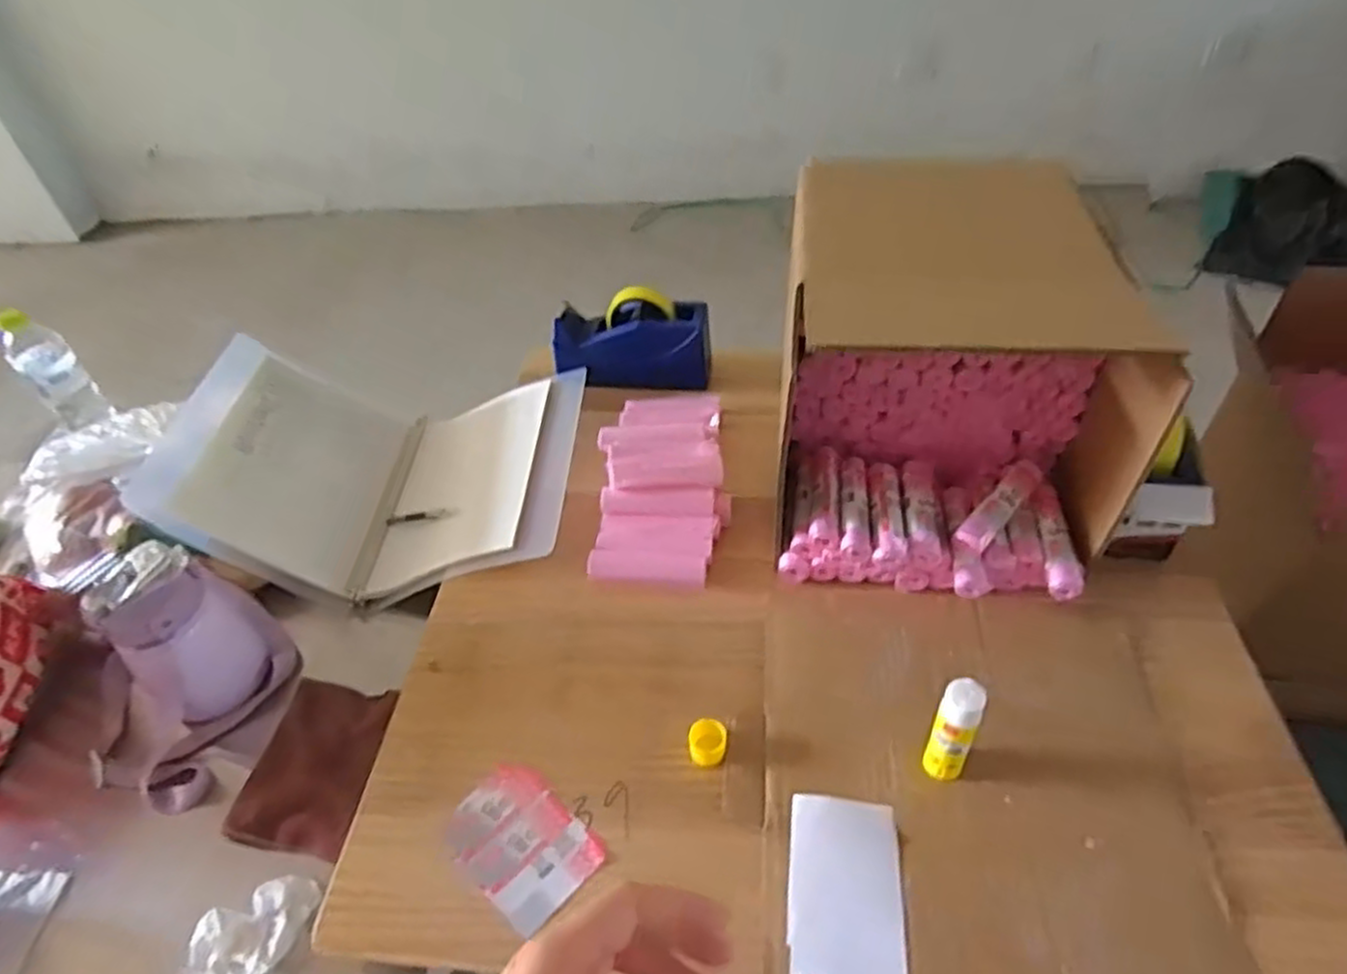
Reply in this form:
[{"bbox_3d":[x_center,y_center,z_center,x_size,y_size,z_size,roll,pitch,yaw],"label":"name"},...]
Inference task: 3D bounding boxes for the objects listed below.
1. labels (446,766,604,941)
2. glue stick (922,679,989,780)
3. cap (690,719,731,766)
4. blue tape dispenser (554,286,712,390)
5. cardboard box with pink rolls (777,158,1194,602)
[{"bbox_3d":[-0.123,0.283,0.619,0.118,0.004,0.085,32,56,31],"label":"labels"},{"bbox_3d":[0.215,0.189,0.593,0.030,0.103,0.030,20,51,23],"label":"glue stick"},{"bbox_3d":[0.030,0.215,0.650,0.032,0.022,0.032,-3,45,3],"label":"cap"},{"bbox_3d":[-0.052,-0.187,0.981,0.196,0.085,0.077,0,45,6],"label":"blue tape dispenser"},{"bbox_3d":[0.275,-0.123,0.783,0.306,0.268,0.398,5,46,11],"label":"cardboard box with pink rolls"}]

